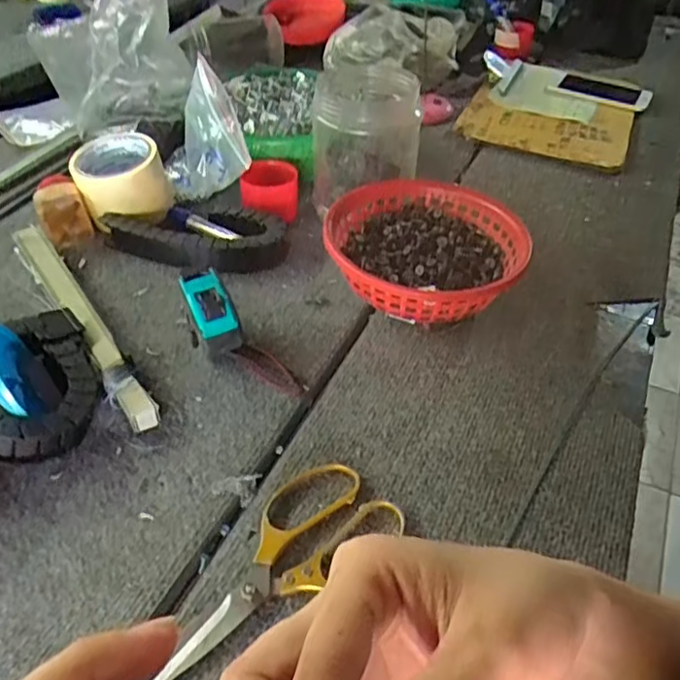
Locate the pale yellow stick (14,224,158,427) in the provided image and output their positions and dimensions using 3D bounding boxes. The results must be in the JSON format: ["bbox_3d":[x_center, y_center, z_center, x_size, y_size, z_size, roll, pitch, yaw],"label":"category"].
[{"bbox_3d":[-0.243,-0.030,0.585,0.027,0.025,0.330,-25,49,-27],"label":"pale yellow stick"}]

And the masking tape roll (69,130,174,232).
[{"bbox_3d":[-0.244,-0.182,0.724,0.108,0.071,0.114,-10,44,-13],"label":"masking tape roll"}]

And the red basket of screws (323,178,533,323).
[{"bbox_3d":[0.079,-0.082,0.621,0.181,0.067,0.184,1,42,-1],"label":"red basket of screws"}]

